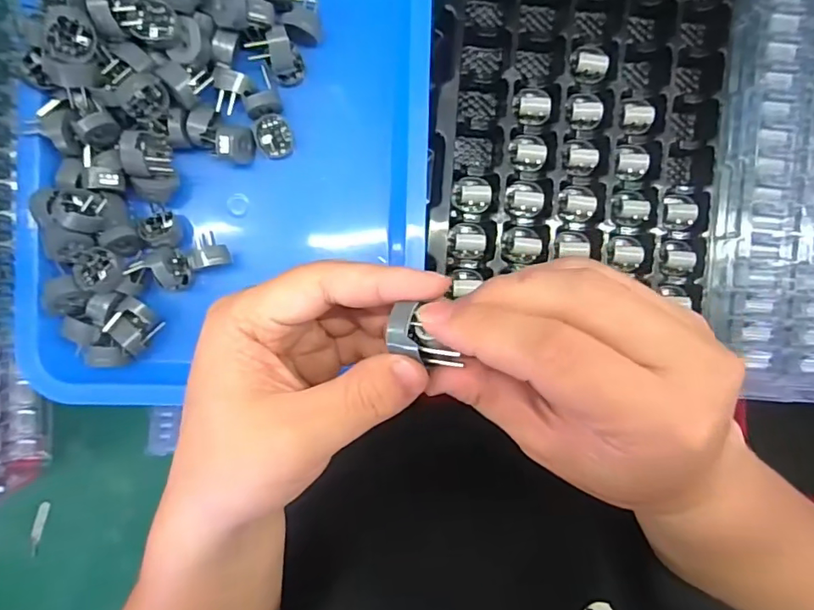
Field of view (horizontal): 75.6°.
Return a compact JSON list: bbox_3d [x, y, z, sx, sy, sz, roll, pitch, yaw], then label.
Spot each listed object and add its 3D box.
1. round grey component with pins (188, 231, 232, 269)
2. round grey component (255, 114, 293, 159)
[{"bbox_3d":[-0.134,-0.038,0.359,0.024,0.022,0.026,-12,90,-3],"label":"round grey component with pins"},{"bbox_3d":[-0.093,-0.118,0.369,0.024,0.014,0.027,-20,90,-3],"label":"round grey component"}]

